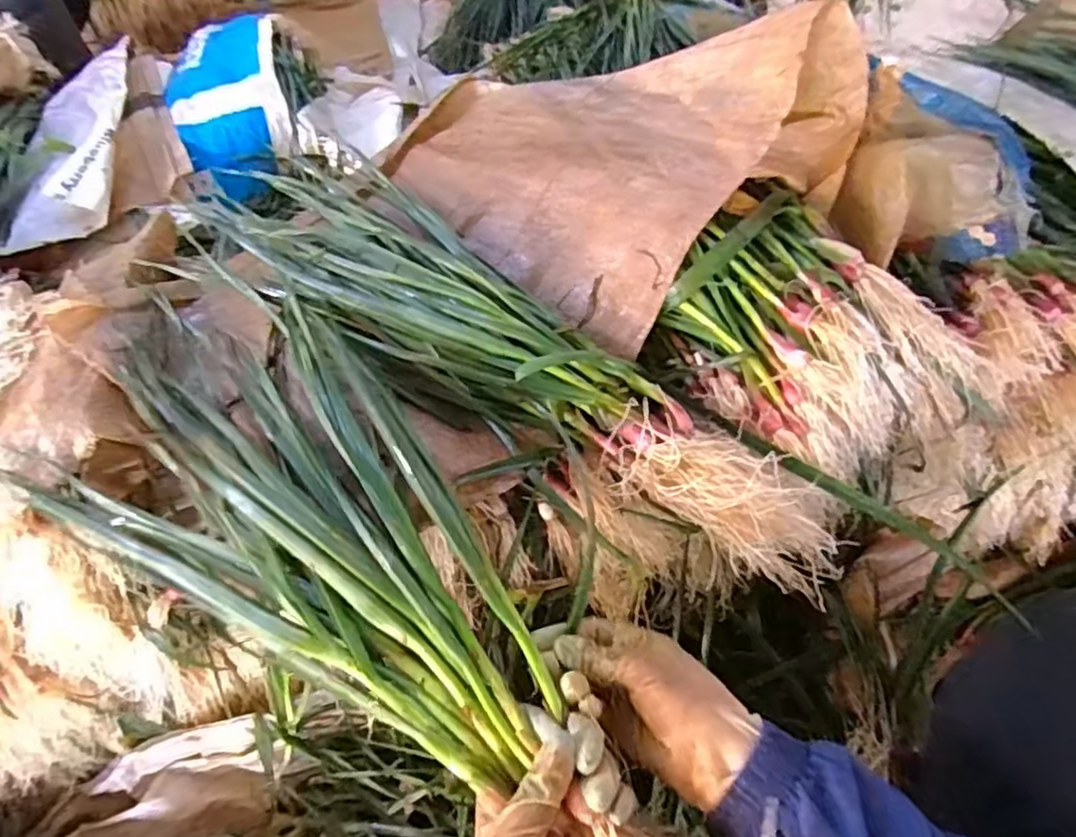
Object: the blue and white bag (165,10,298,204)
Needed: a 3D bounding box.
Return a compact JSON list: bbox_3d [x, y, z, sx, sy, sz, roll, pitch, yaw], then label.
[{"bbox_3d":[-0.552,-0.577,1.204,0.208,0.116,0.508,-18,54,-7],"label":"blue and white bag"}]

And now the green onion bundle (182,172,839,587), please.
[{"bbox_3d":[-0.058,-0.053,0.617,0.155,0.098,0.640,-41,60,-22],"label":"green onion bundle"}]

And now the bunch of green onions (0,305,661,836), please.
[{"bbox_3d":[-0.148,0.104,0.478,0.661,0.084,0.229,33,63,30],"label":"bunch of green onions"}]

